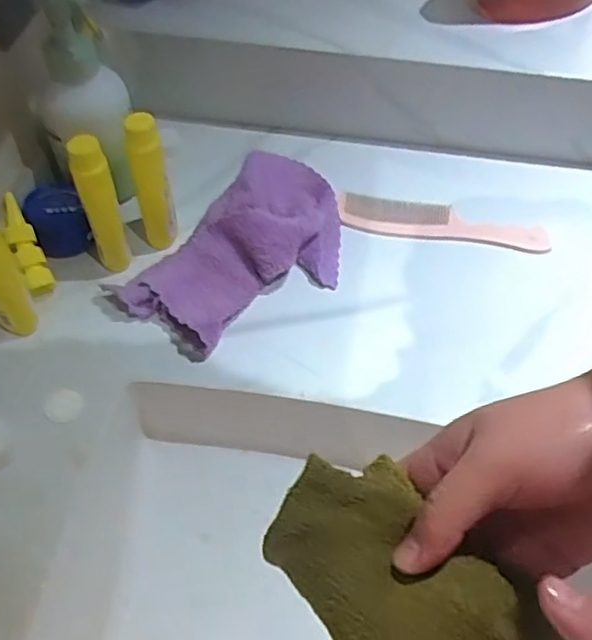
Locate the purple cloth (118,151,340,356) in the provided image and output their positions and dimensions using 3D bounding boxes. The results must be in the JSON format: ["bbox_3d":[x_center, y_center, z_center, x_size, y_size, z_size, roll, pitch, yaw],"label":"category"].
[{"bbox_3d":[-0.036,-0.074,0.614,0.146,0.048,0.238,28,58,19],"label":"purple cloth"}]

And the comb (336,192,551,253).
[{"bbox_3d":[0.143,-0.098,0.655,0.201,0.012,0.048,8,58,2],"label":"comb"}]

